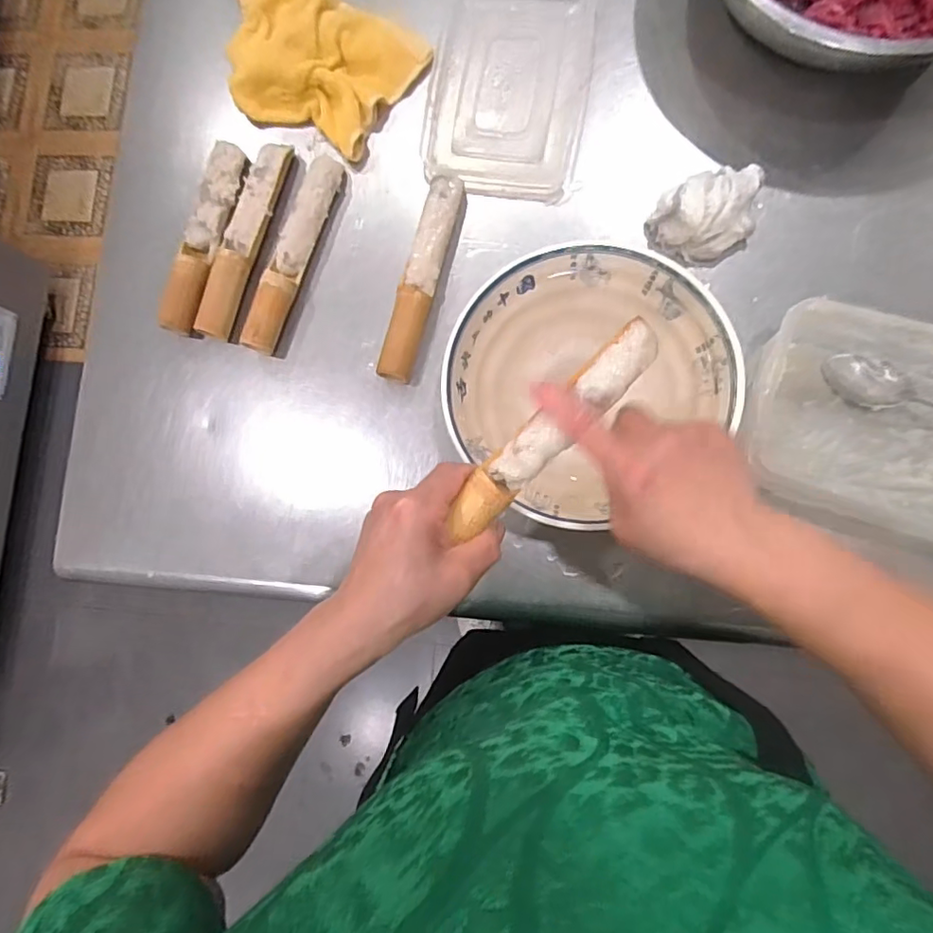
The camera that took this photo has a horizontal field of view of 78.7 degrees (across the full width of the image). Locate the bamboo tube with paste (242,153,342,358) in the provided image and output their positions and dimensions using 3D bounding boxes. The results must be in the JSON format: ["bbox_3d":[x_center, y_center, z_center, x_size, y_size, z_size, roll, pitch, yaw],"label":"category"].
[{"bbox_3d":[-0.165,-0.202,0.545,0.029,0.036,0.197,19,86,8],"label":"bamboo tube with paste"}]

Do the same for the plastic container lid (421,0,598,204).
[{"bbox_3d":[0.043,-0.380,0.555,0.148,0.010,0.223,11,84,7],"label":"plastic container lid"}]

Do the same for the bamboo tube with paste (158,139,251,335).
[{"bbox_3d":[-0.252,-0.222,0.555,0.035,0.035,0.193,14,85,8],"label":"bamboo tube with paste"}]

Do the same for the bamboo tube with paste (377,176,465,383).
[{"bbox_3d":[-0.041,-0.174,0.531,0.030,0.036,0.196,15,85,8],"label":"bamboo tube with paste"}]

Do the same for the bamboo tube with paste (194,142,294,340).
[{"bbox_3d":[-0.215,-0.220,0.552,0.034,0.028,0.199,17,85,8],"label":"bamboo tube with paste"}]

